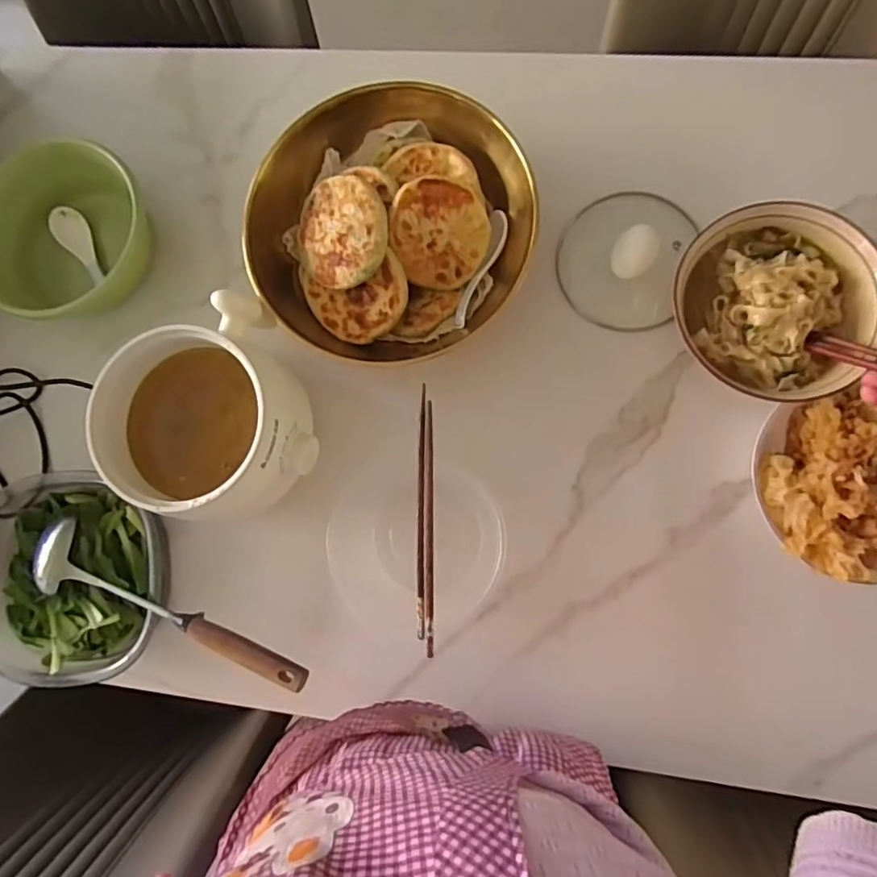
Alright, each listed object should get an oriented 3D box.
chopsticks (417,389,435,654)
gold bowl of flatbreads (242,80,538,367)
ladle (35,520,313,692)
[{"bbox_3d":[-0.012,0.074,0.508,0.014,0.008,0.237,-1,84,6],"label":"chopsticks"},{"bbox_3d":[-0.053,-0.230,0.604,0.290,0.091,0.280,-1,84,5],"label":"gold bowl of flatbreads"},{"bbox_3d":[-0.277,0.179,0.554,0.318,0.057,0.080,27,88,8],"label":"ladle"}]

